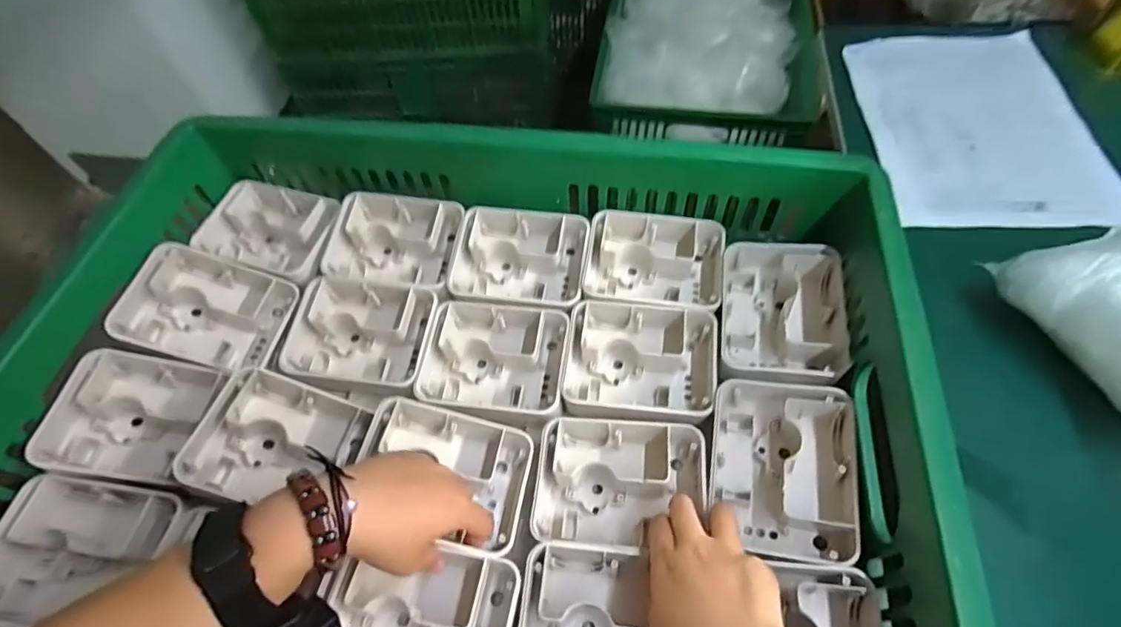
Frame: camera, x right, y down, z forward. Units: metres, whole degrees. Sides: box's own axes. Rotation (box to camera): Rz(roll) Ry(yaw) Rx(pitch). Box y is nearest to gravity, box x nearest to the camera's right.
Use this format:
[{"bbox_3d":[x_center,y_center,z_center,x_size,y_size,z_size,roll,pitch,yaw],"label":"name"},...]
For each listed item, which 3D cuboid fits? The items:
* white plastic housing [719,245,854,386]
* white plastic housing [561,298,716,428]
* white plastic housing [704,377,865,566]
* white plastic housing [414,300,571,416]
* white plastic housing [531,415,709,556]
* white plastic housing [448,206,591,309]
[{"bbox_3d":[0.197,0.001,0.492,0.102,0.043,0.138,8,58,8],"label":"white plastic housing"},{"bbox_3d":[0.069,0.042,0.489,0.132,0.047,0.105,7,58,7],"label":"white plastic housing"},{"bbox_3d":[0.169,0.116,0.415,0.102,0.040,0.130,8,58,8],"label":"white plastic housing"},{"bbox_3d":[-0.057,0.040,0.503,0.128,0.040,0.119,5,58,7],"label":"white plastic housing"},{"bbox_3d":[0.047,0.133,0.428,0.126,0.044,0.105,5,58,6],"label":"white plastic housing"},{"bbox_3d":[-0.040,-0.052,0.549,0.129,0.048,0.098,6,58,7],"label":"white plastic housing"}]

